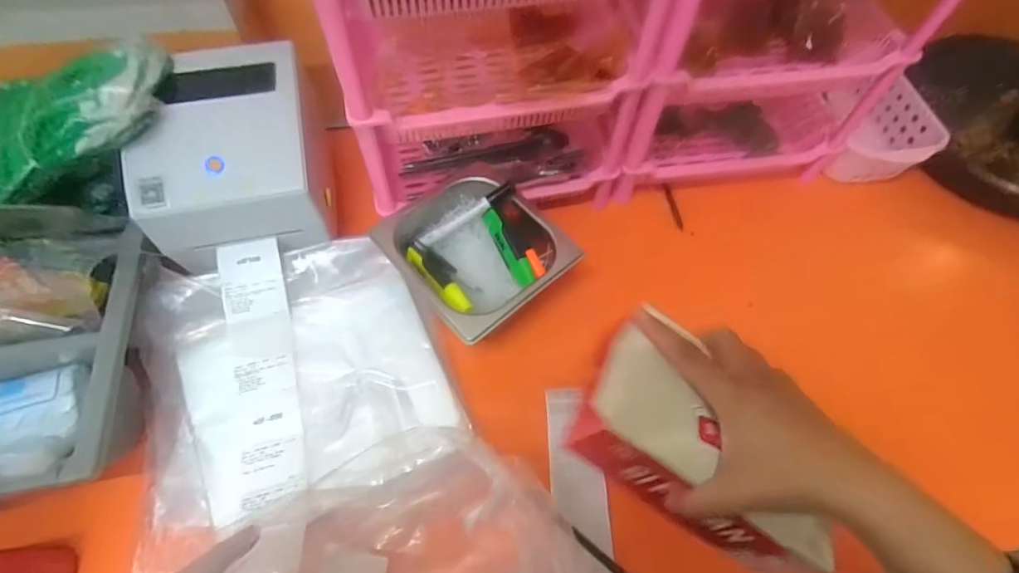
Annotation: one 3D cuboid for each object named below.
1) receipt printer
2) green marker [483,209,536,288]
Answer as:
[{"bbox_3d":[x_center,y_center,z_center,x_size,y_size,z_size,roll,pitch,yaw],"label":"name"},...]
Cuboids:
[{"bbox_3d":[-0.295,-0.146,0.537,0.175,0.117,0.209,-8,62,-6],"label":"receipt printer"},{"bbox_3d":[0.000,-0.044,0.548,0.020,0.023,0.094,-26,65,-15],"label":"green marker"}]

